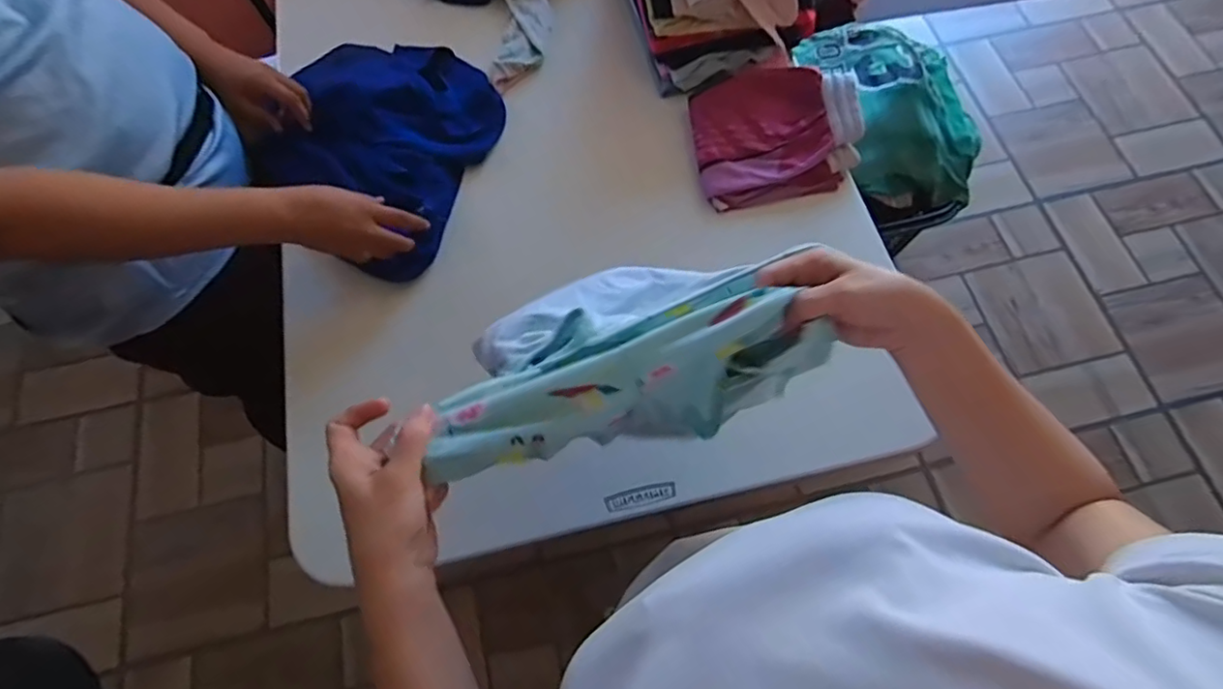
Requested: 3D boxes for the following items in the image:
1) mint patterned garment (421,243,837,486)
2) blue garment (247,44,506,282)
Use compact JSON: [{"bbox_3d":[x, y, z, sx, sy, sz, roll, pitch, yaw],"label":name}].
[{"bbox_3d":[0.003,-0.005,0.434,0.247,0.116,0.162,-13,68,-4],"label":"mint patterned garment"},{"bbox_3d":[-0.285,-0.282,0.771,0.318,0.066,0.312,38,74,15],"label":"blue garment"}]

